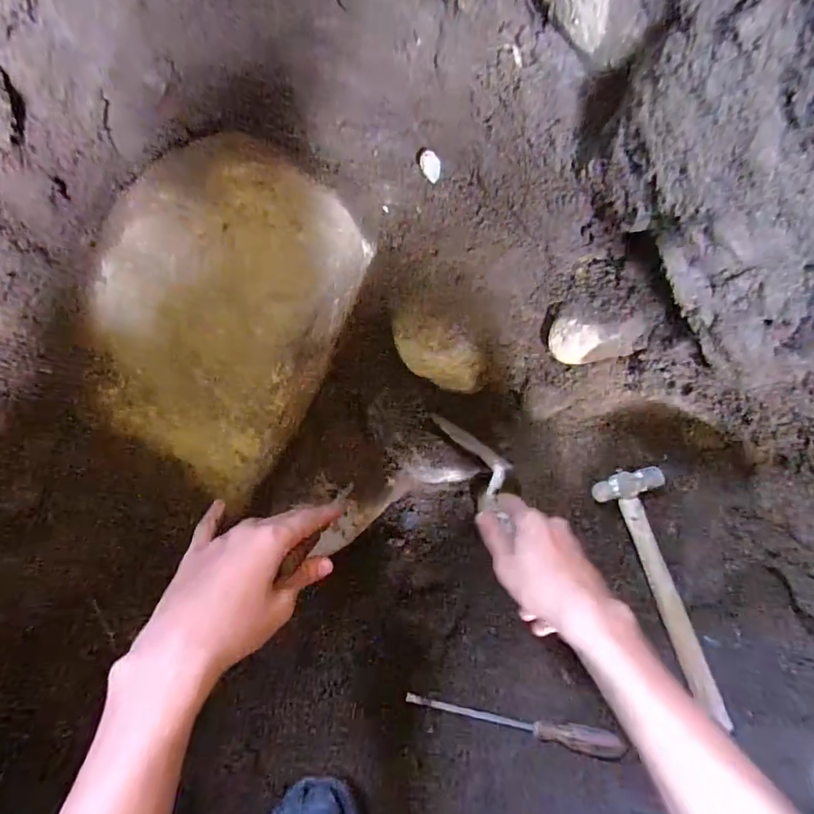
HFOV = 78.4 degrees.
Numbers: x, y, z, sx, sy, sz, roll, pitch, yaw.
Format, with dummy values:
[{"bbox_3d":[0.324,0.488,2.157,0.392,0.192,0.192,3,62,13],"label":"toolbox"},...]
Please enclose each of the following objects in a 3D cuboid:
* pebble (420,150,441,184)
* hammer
[{"bbox_3d":[0.026,-0.255,0.528,0.020,0.029,0.012,-23,22,23],"label":"pebble"},{"bbox_3d":[0.271,0.183,0.509,0.075,0.031,0.245,-15,69,-9],"label":"hammer"}]

